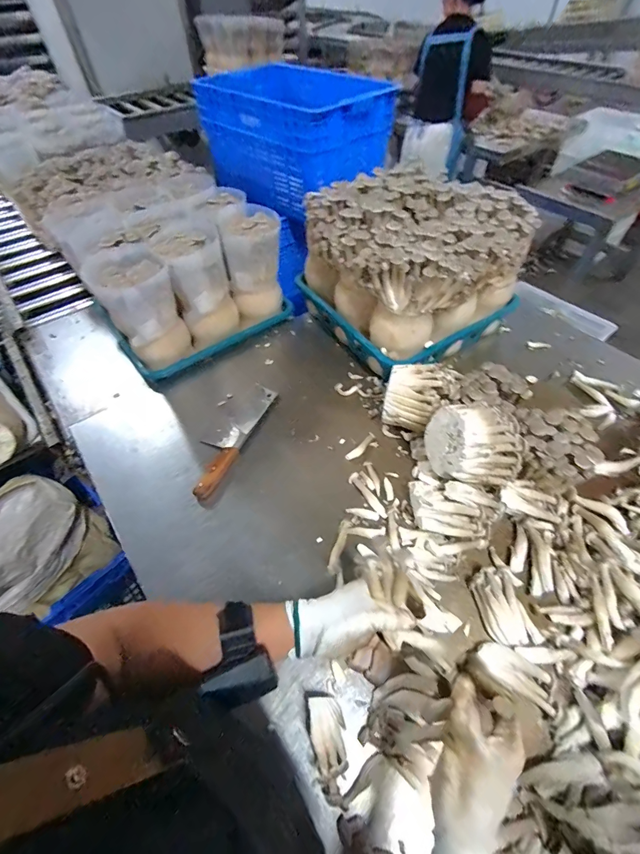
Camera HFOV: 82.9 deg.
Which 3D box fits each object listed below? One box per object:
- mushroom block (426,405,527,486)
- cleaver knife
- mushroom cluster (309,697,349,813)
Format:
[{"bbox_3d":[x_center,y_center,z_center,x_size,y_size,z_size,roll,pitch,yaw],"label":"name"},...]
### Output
[{"bbox_3d":[0.264,0.032,0.626,0.112,0.130,0.132,1,51,-19],"label":"mushroom block"},{"bbox_3d":[-0.191,0.017,0.778,0.076,0.025,0.295,17,53,15],"label":"cleaver knife"},{"bbox_3d":[0.012,0.403,0.452,0.042,0.054,0.104,-5,53,-2],"label":"mushroom cluster"}]

